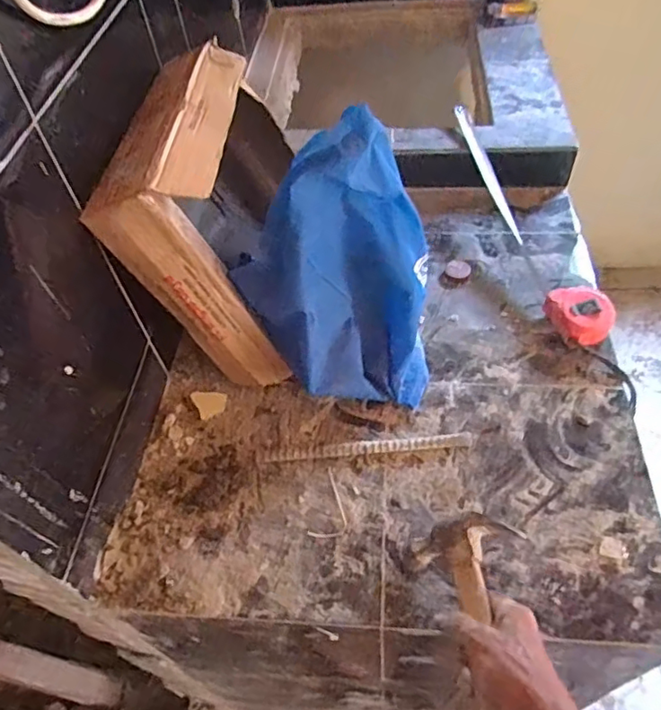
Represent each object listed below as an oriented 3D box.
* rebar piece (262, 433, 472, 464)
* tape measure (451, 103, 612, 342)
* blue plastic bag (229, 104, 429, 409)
[{"bbox_3d":[0.046,0.111,0.691,0.246,0.015,0.020,-6,51,1],"label":"rebar piece"},{"bbox_3d":[0.297,-0.217,0.885,0.081,0.096,0.501,-13,51,-5],"label":"tape measure"},{"bbox_3d":[0.012,-0.088,0.671,0.212,0.298,0.178,-11,51,-4],"label":"blue plastic bag"}]

